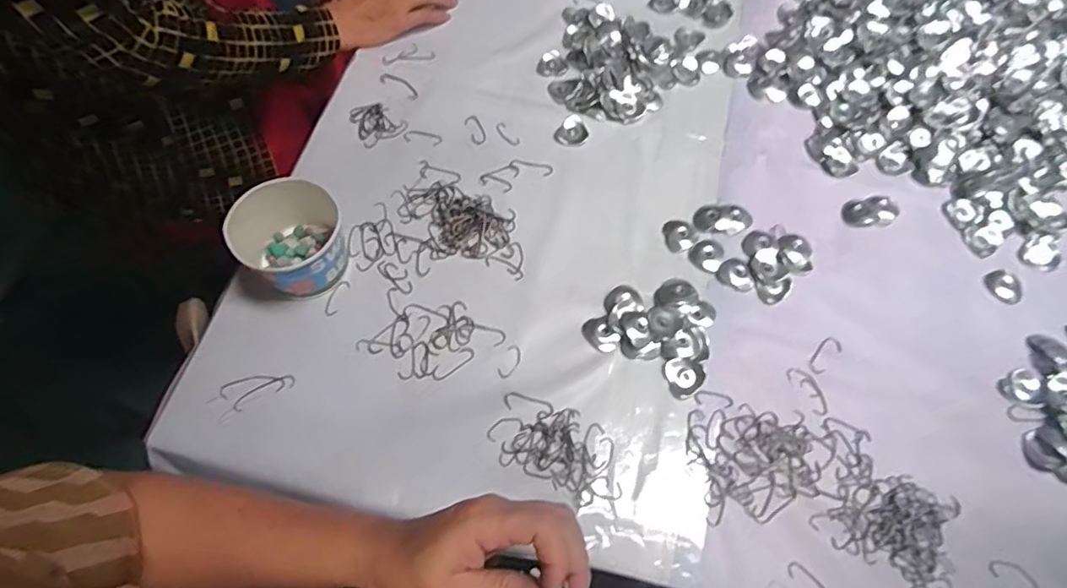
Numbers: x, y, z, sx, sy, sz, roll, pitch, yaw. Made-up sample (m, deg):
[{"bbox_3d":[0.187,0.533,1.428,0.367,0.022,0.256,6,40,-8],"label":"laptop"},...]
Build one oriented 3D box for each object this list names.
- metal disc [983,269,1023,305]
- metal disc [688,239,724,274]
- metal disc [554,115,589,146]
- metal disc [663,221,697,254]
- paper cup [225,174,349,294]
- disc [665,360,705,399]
[{"bbox_3d":[0.490,-0.008,0.583,0.036,0.005,0.037,2,63,-3],"label":"metal disc"},{"bbox_3d":[0.179,-0.041,0.577,0.032,0.010,0.035,2,63,-3],"label":"metal disc"},{"bbox_3d":[0.045,-0.183,0.633,0.033,0.005,0.041,34,66,13],"label":"metal disc"},{"bbox_3d":[0.153,-0.061,0.585,0.033,0.008,0.034,2,63,-3],"label":"metal disc"},{"bbox_3d":[-0.219,-0.048,0.515,0.083,0.073,0.085,2,63,-3],"label":"paper cup"},{"bbox_3d":[0.141,0.076,0.515,0.036,0.004,0.034,2,63,-3],"label":"disc"}]

